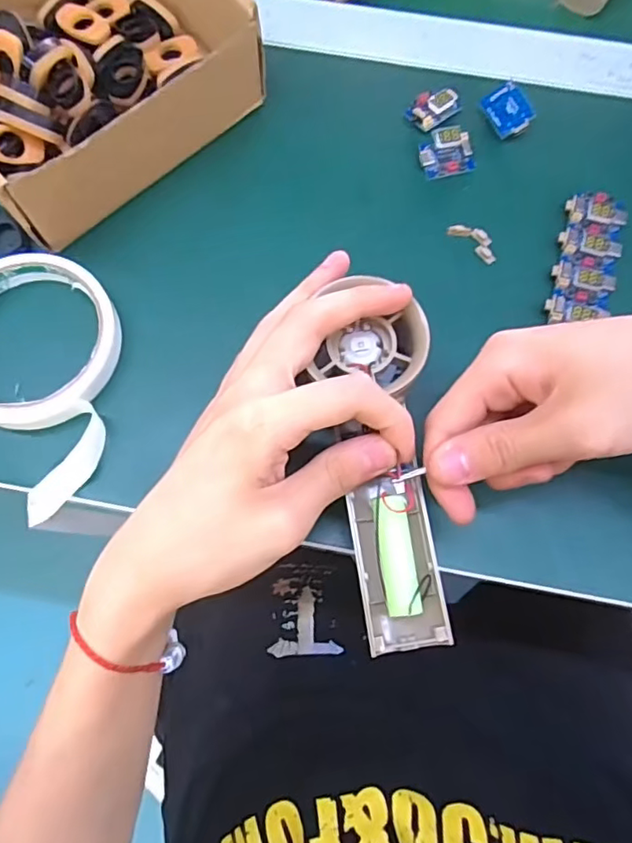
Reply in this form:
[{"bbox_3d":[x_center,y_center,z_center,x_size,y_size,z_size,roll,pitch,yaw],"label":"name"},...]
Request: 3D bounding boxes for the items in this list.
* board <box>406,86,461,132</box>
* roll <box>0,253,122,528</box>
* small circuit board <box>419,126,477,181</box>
[{"bbox_3d":[0.070,-0.187,0.341,0.031,0.009,0.021,-29,77,-8],"label":"board"},{"bbox_3d":[-0.139,-0.028,0.293,0.091,0.015,0.124,-36,78,-10],"label":"roll"},{"bbox_3d":[0.076,-0.156,0.334,0.030,0.005,0.025,-15,111,5],"label":"small circuit board"}]

